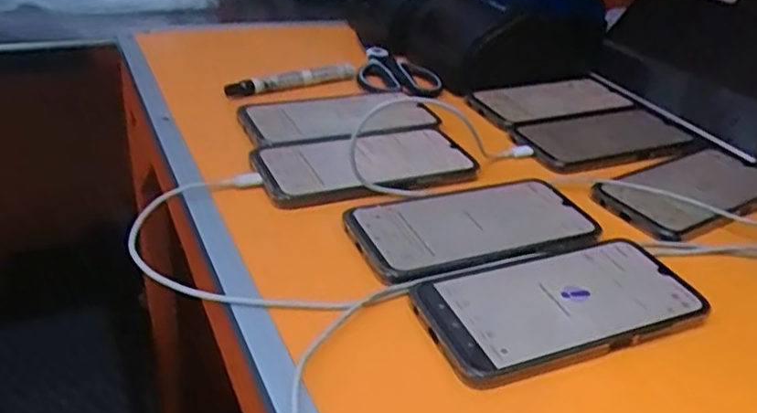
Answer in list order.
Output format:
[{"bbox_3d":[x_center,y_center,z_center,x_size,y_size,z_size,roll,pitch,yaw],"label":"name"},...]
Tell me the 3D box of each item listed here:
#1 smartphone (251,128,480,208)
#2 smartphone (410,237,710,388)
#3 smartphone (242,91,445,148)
[{"bbox_3d":[-0.006,-0.037,0.506,0.173,0.015,0.076,-9,34,-24],"label":"smartphone"},{"bbox_3d":[0.108,0.057,0.385,0.167,0.014,0.082,-8,34,-24],"label":"smartphone"},{"bbox_3d":[-0.034,-0.077,0.562,0.162,0.013,0.087,-8,34,-24],"label":"smartphone"}]

